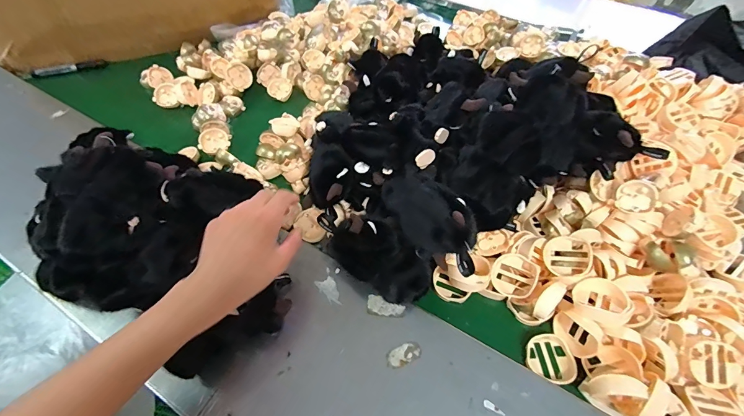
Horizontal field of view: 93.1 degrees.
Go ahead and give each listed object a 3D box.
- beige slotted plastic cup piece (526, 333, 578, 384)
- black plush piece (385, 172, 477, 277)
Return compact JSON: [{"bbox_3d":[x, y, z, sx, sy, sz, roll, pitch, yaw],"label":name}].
[{"bbox_3d":[0.219,0.183,0.429,0.056,0.015,0.055,1,54,-1],"label":"beige slotted plastic cup piece"},{"bbox_3d":[0.066,0.010,0.414,0.151,0.053,0.064,36,61,23],"label":"black plush piece"}]

